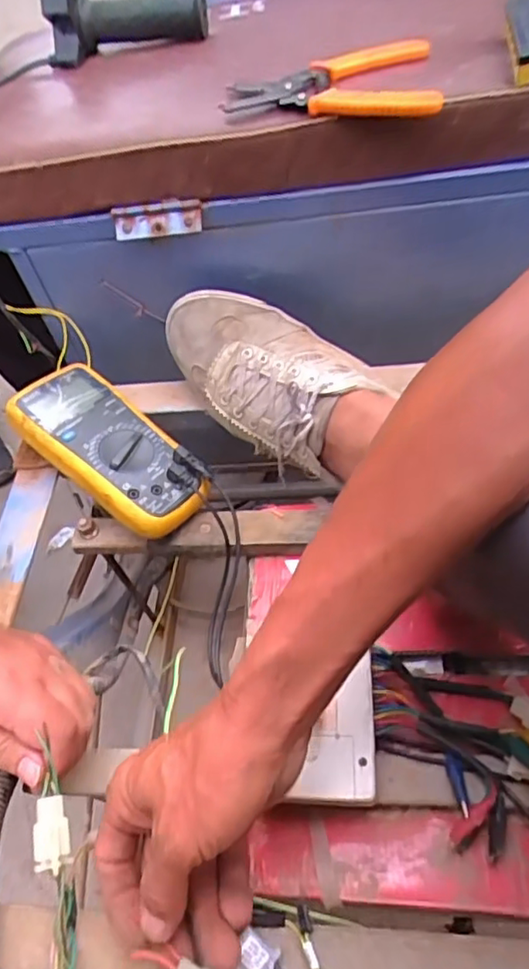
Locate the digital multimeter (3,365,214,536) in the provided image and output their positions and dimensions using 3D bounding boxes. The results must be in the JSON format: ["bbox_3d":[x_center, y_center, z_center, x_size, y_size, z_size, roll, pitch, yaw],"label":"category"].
[{"bbox_3d":[-0.129,-0.029,0.514,0.172,0.039,0.083,39,58,11],"label":"digital multimeter"}]

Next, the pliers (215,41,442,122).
[{"bbox_3d":[0.046,-0.290,0.440,0.150,0.020,0.086,0,56,4],"label":"pliers"}]

